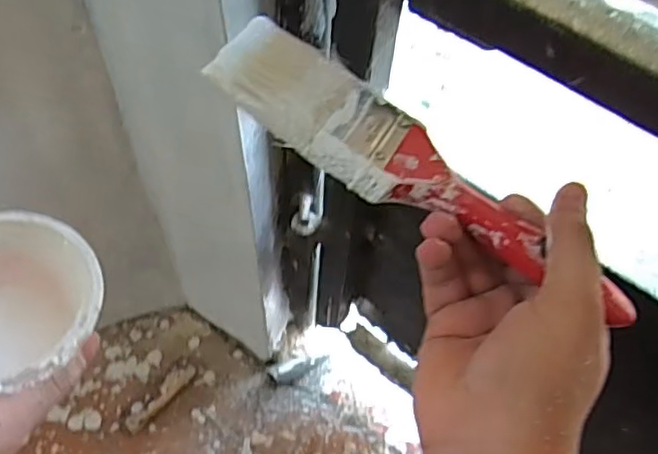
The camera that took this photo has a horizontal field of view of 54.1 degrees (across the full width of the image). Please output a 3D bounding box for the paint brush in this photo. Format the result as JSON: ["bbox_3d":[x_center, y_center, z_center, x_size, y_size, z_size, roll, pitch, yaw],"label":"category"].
[{"bbox_3d":[0.045,-0.021,0.288,0.214,0.013,0.053,34,61,-2],"label":"paint brush"}]

